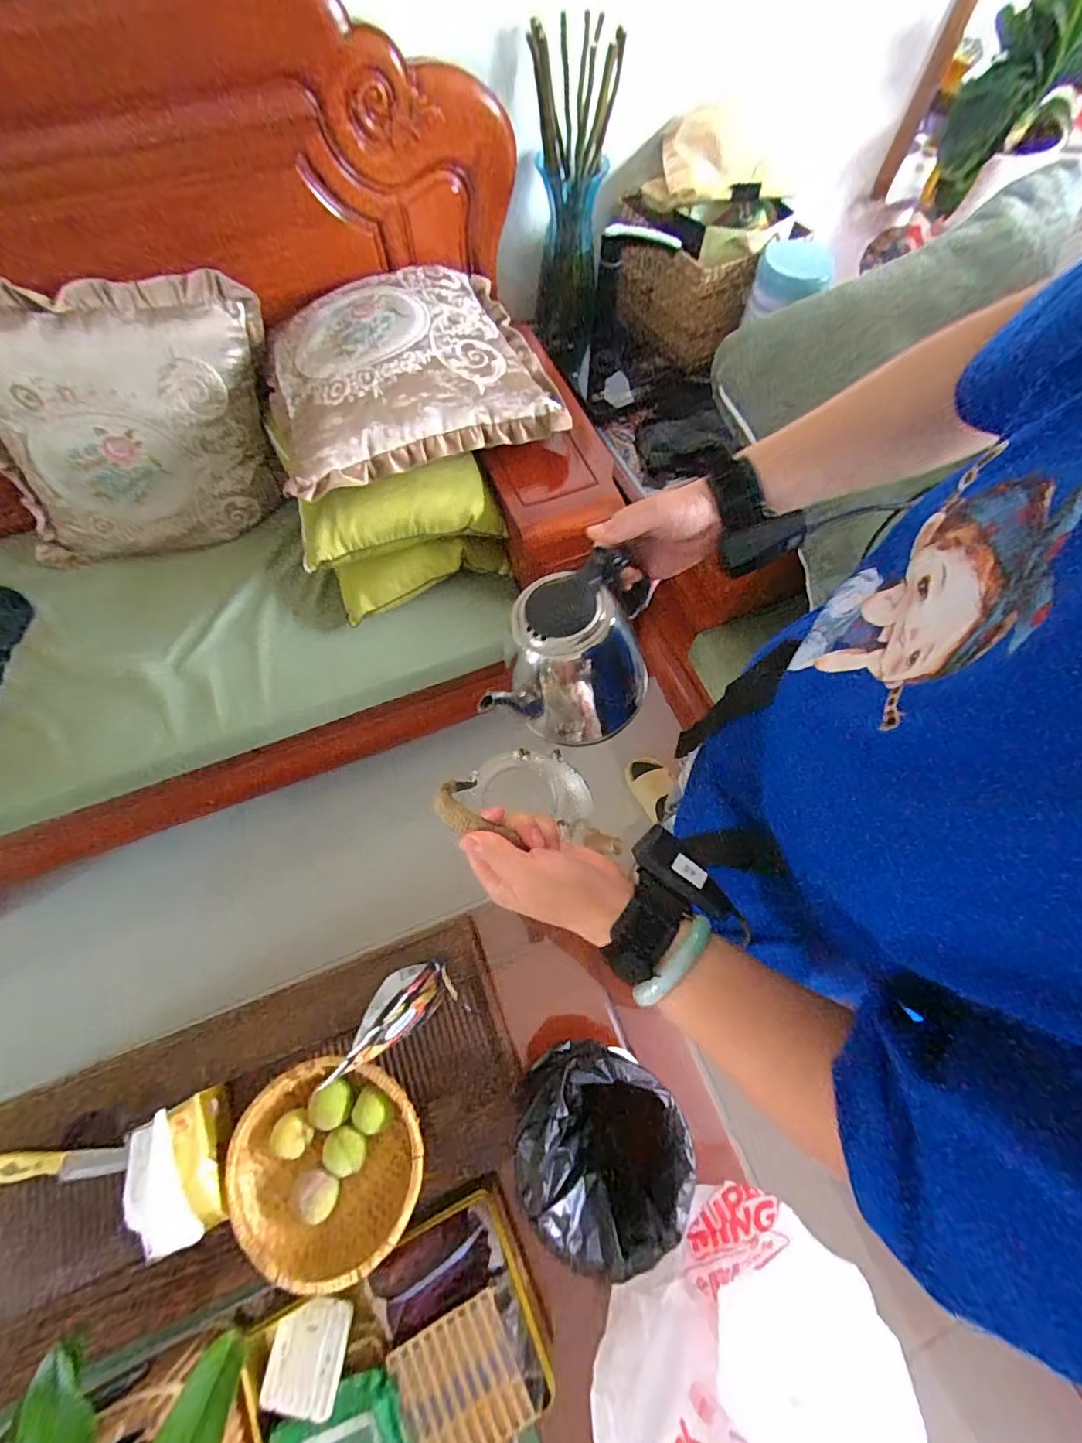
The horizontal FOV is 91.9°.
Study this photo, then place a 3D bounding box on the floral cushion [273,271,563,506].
[{"bbox_3d":[-0.230,-0.598,0.881,0.456,0.100,0.390,-24,70,-10],"label":"floral cushion"}]

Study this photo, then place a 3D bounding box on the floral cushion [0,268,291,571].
[{"bbox_3d":[-0.734,-0.523,0.950,0.486,0.450,0.150,-15,46,-20],"label":"floral cushion"}]

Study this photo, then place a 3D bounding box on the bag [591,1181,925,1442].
[{"bbox_3d":[0.194,0.623,0.493,0.276,0.232,0.165,-39,73,-15],"label":"bag"}]

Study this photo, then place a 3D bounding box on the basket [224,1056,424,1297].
[{"bbox_3d":[-0.249,0.514,0.618,0.219,0.070,0.198,29,70,11],"label":"basket"}]

